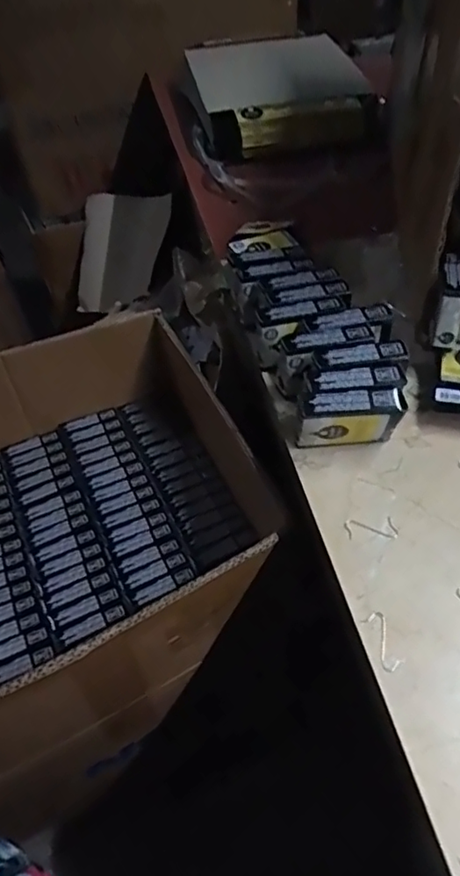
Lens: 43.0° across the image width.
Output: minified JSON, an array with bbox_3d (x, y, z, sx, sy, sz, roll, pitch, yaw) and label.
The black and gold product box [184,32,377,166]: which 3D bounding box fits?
[{"bbox_3d":[0.072,-0.485,0.837,0.243,0.090,0.268,-9,47,-5],"label":"black and gold product box"}]

